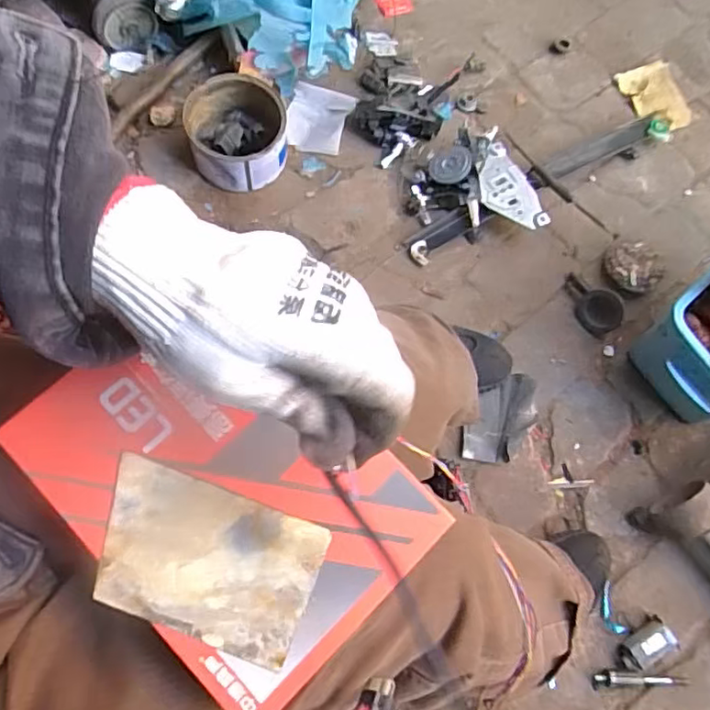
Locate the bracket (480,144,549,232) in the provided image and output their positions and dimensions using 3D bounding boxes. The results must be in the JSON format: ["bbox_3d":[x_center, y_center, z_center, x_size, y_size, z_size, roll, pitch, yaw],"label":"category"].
[{"bbox_3d":[0.240,-0.253,0.947,0.082,0.035,0.149,-31,77,-12],"label":"bracket"}]

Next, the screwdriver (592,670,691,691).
[{"bbox_3d":[0.366,0.412,0.769,0.124,0.017,0.021,1,72,-3],"label":"screwdriver"}]

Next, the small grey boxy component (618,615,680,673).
[{"bbox_3d":[0.374,0.375,0.780,0.073,0.030,0.043,-28,76,-12],"label":"small grey boxy component"}]

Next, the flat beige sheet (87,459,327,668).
[{"bbox_3d":[-0.080,0.109,0.320,0.114,0.004,0.072,20,73,1],"label":"flat beige sheet"}]

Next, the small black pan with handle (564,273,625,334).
[{"bbox_3d":[0.359,-0.081,0.918,0.055,0.046,0.105,-37,78,-14],"label":"small black pan with handle"}]

